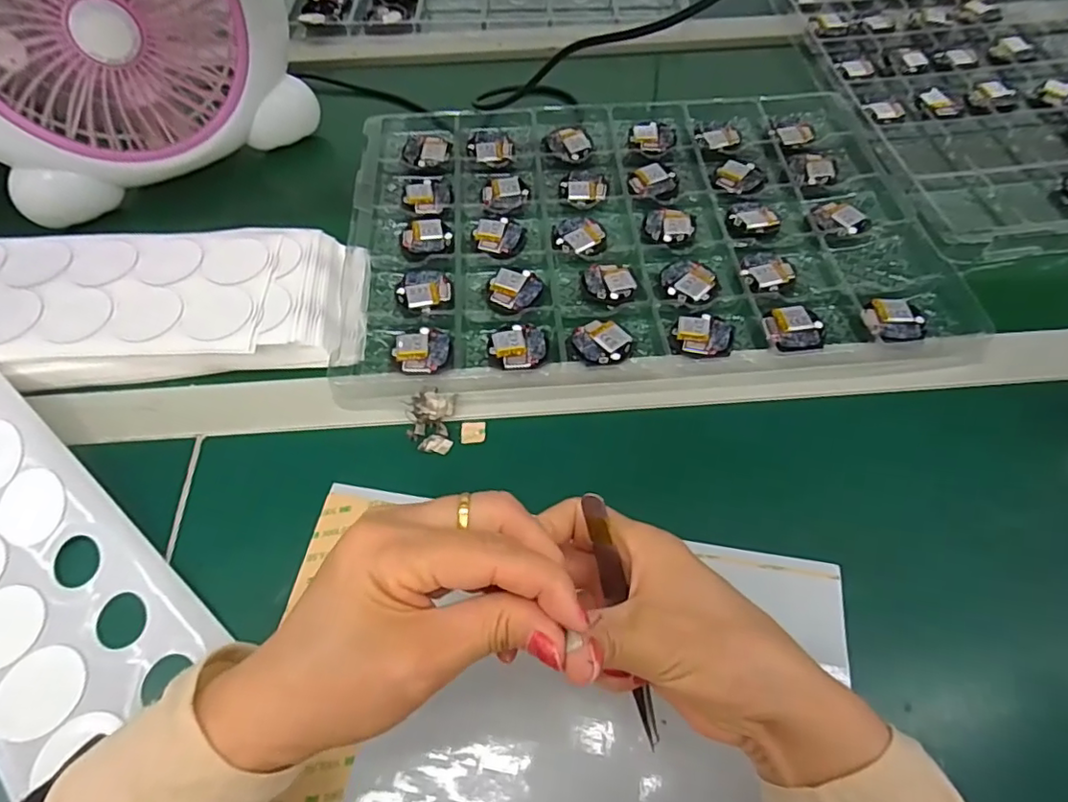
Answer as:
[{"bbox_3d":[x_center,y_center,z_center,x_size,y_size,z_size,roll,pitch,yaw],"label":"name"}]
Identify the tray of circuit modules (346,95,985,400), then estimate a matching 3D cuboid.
[{"bbox_3d":[0.079,-0.146,0.461,0.429,0.018,0.307,-5,59,-2],"label":"tray of circuit modules"}]

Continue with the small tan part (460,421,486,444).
[{"bbox_3d":[-0.039,0.020,0.374,0.016,0.004,0.016,-1,59,1],"label":"small tan part"}]

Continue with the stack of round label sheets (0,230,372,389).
[{"bbox_3d":[-0.290,-0.064,0.406,0.335,0.038,0.124,-5,59,-2],"label":"stack of round label sheets"}]

